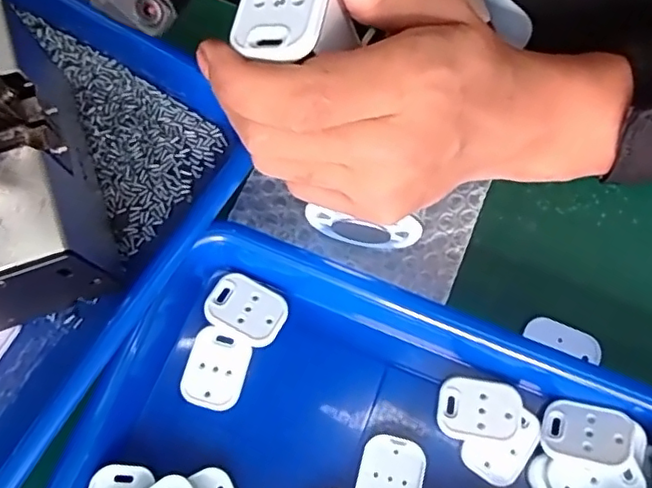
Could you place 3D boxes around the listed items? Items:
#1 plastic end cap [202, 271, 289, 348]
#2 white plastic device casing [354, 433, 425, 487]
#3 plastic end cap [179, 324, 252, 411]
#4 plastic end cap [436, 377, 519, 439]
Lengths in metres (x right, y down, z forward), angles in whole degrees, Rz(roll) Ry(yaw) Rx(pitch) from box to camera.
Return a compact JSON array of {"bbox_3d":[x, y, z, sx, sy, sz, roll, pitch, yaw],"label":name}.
[{"bbox_3d":[-0.041,0.033,0.302,0.040,0.005,0.030,26,72,9],"label":"plastic end cap"},{"bbox_3d":[0.030,0.112,0.282,0.029,0.005,0.041,14,71,5],"label":"white plastic device casing"},{"bbox_3d":[-0.055,0.063,0.299,0.030,0.010,0.037,15,71,6],"label":"plastic end cap"},{"bbox_3d":[0.074,0.081,0.292,0.038,0.010,0.029,4,70,2],"label":"plastic end cap"}]

